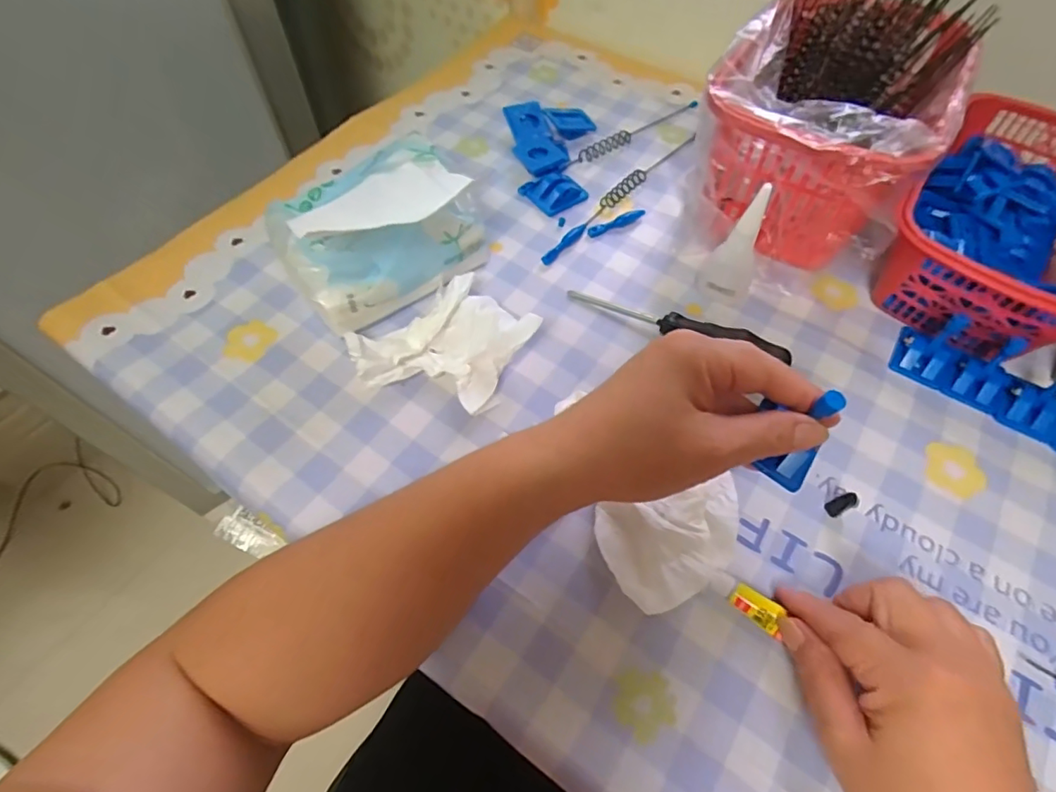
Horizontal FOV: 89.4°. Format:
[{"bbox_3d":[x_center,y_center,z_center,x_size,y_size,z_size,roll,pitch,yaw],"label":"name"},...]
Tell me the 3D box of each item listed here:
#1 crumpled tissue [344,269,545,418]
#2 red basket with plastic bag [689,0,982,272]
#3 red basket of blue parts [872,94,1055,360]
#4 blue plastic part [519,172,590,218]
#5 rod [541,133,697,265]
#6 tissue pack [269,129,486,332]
[{"bbox_3d":[-0.057,-0.033,0.359,0.106,0.036,0.096,-37,66,-20],"label":"crumpled tissue"},{"bbox_3d":[0.231,-0.213,0.422,0.153,0.117,0.236,28,63,16],"label":"red basket with plastic bag"},{"bbox_3d":[0.353,-0.123,0.392,0.141,0.073,0.208,32,64,18],"label":"red basket of blue parts"},{"bbox_3d":[0.022,-0.180,0.463,0.045,0.012,0.042,-37,66,-20],"label":"blue plastic part"},{"bbox_3d":[0.085,-0.182,0.472,0.013,0.007,0.226,37,66,20],"label":"rod"},{"bbox_3d":[-0.103,-0.116,0.380,0.140,0.085,0.080,-35,65,-19],"label":"tissue pack"}]

